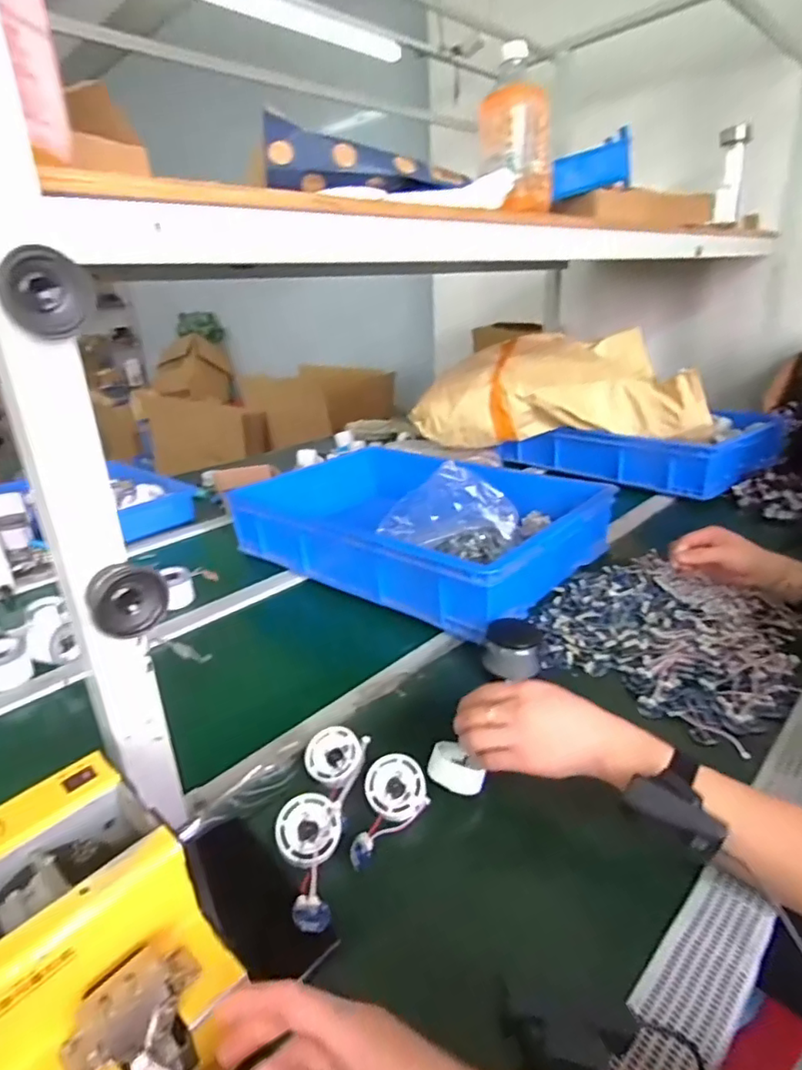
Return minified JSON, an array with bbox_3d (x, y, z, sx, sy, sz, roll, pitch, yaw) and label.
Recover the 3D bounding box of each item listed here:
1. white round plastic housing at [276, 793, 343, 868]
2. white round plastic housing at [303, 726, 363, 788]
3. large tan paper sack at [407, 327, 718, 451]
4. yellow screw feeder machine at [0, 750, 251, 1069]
[{"bbox_3d":[-0.080,0.256,0.496,0.056,0.021,0.056,4,55,-6],"label":"white round plastic housing"},{"bbox_3d":[-0.069,0.224,0.577,0.057,0.011,0.057,-4,52,5],"label":"white round plastic housing"},{"bbox_3d":[0.400,-0.360,1.441,0.659,0.244,0.276,5,24,16],"label":"large tan paper sack"},{"bbox_3d":[-0.199,0.264,0.360,0.181,0.136,0.123,18,31,39],"label":"yellow screw feeder machine"}]

